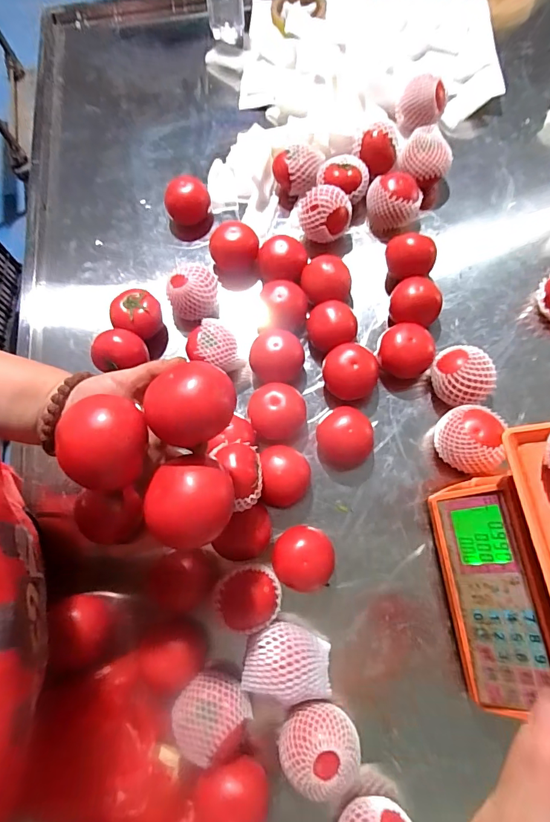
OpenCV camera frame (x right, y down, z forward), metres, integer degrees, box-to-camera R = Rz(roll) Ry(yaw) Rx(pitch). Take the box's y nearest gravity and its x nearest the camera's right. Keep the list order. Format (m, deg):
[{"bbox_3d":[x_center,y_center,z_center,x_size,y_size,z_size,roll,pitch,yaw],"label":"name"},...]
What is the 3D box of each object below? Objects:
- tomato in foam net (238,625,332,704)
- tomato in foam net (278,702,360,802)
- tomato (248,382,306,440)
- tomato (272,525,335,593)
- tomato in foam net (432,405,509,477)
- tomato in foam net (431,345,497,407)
[{"bbox_3d":[0.017,0.253,0.424,0.083,0.053,0.063,20,73,8],"label":"tomato in foam net"},{"bbox_3d":[0.041,0.319,0.400,0.069,0.056,0.069,-1,71,2],"label":"tomato in foam net"},{"bbox_3d":[0.003,0.003,0.519,0.069,0.049,0.066,-1,71,2],"label":"tomato"},{"bbox_3d":[0.031,0.163,0.465,0.063,0.054,0.066,-1,71,2],"label":"tomato"},{"bbox_3d":[0.222,0.034,0.485,0.066,0.062,0.076,0,71,2],"label":"tomato in foam net"},{"bbox_3d":[0.225,-0.037,0.513,0.070,0.058,0.063,37,76,13],"label":"tomato in foam net"}]

